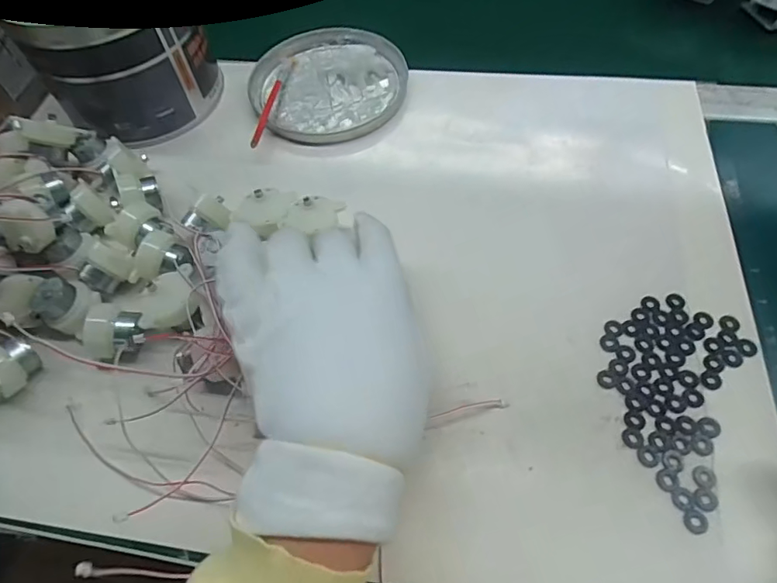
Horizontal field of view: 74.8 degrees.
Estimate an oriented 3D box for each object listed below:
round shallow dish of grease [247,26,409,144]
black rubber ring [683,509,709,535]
[{"bbox_3d":[-0.050,-0.179,0.430,0.128,0.016,0.125,-2,59,3],"label":"round shallow dish of grease"},{"bbox_3d":[0.147,0.110,0.242,0.011,0.004,0.011,-2,59,3],"label":"black rubber ring"}]

